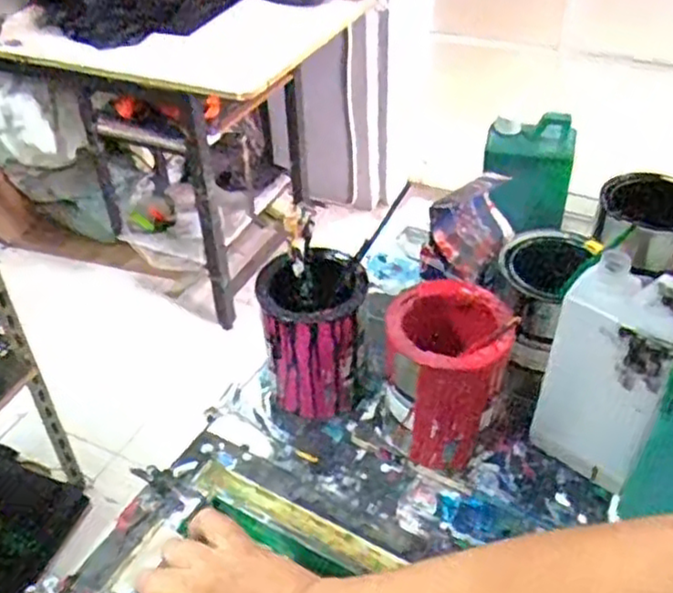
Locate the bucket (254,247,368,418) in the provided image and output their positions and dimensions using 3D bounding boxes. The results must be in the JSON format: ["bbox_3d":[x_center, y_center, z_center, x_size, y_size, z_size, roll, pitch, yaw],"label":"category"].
[{"bbox_3d":[-0.022,0.038,0.708,0.101,0.137,0.100,-1,42,2],"label":"bucket"}]

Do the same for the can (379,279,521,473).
[{"bbox_3d":[0.100,0.074,0.649,0.109,0.142,0.105,11,44,15],"label":"can"}]

